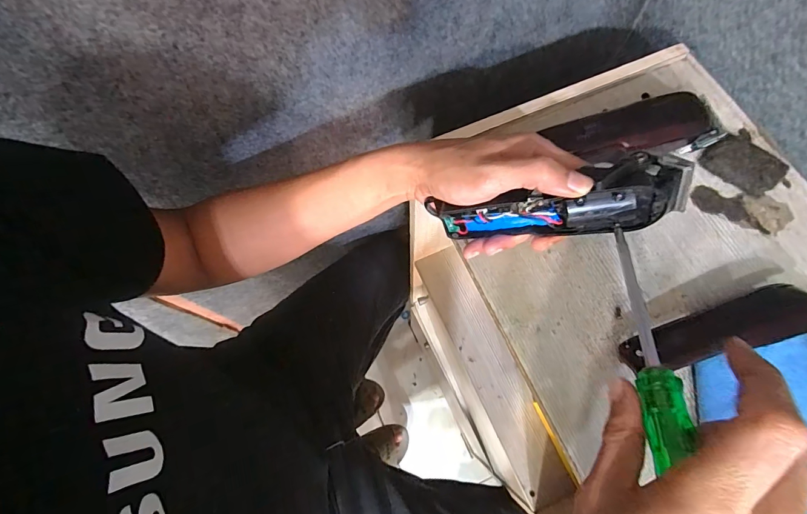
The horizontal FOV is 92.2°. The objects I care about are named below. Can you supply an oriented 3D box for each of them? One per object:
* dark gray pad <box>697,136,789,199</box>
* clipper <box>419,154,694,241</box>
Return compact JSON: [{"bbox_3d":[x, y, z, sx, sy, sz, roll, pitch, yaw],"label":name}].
[{"bbox_3d":[0.298,-0.081,0.341,0.036,0.017,0.057,-42,75,-14],"label":"dark gray pad"},{"bbox_3d":[0.108,-0.046,0.285,0.163,0.057,0.038,-5,50,27],"label":"clipper"}]

